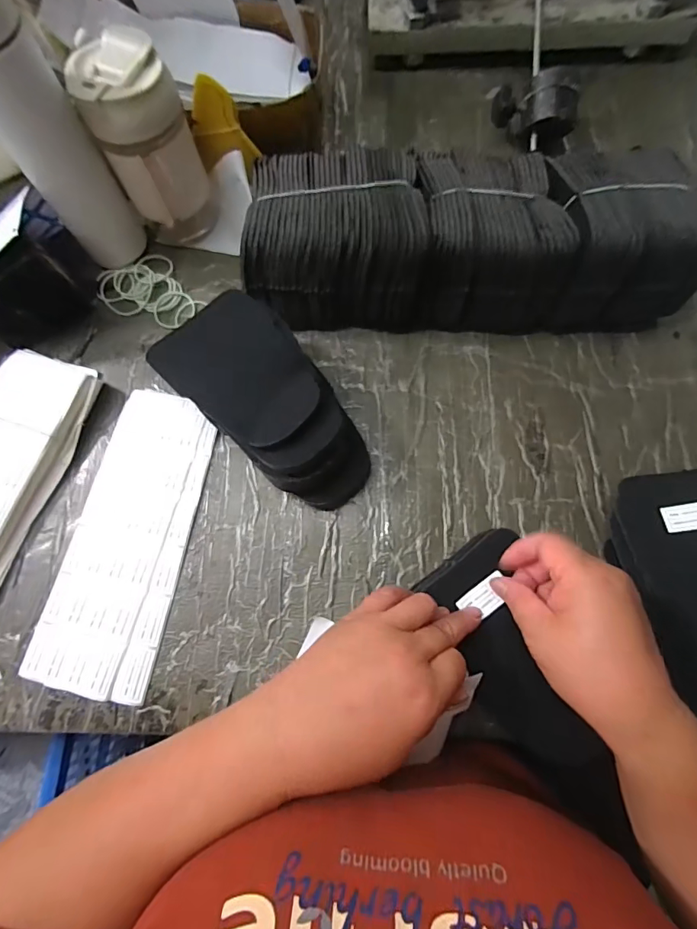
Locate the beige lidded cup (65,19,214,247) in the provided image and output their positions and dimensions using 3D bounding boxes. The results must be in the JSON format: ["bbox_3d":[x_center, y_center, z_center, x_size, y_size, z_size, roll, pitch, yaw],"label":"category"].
[{"bbox_3d":[-0.182,-0.290,0.426,0.080,0.156,0.083,-25,74,-5],"label":"beige lidded cup"}]

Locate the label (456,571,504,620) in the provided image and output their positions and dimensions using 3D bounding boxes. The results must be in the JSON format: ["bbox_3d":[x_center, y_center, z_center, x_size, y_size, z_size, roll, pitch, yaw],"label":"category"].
[{"bbox_3d":[0.100,0.098,0.330,0.038,0.005,0.021,-39,73,2],"label":"label"}]

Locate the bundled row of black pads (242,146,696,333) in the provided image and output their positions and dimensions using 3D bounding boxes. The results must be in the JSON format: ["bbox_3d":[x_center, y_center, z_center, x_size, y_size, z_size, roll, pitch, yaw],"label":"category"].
[{"bbox_3d":[0.111,-0.212,0.421,0.384,0.105,0.136,1,74,3],"label":"bundled row of black pads"}]

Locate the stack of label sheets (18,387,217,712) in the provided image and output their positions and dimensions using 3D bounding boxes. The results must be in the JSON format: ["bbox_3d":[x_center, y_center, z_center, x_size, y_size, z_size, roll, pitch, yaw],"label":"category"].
[{"bbox_3d":[-0.196,0.060,0.404,0.102,0.008,0.263,9,74,5],"label":"stack of label sheets"}]

